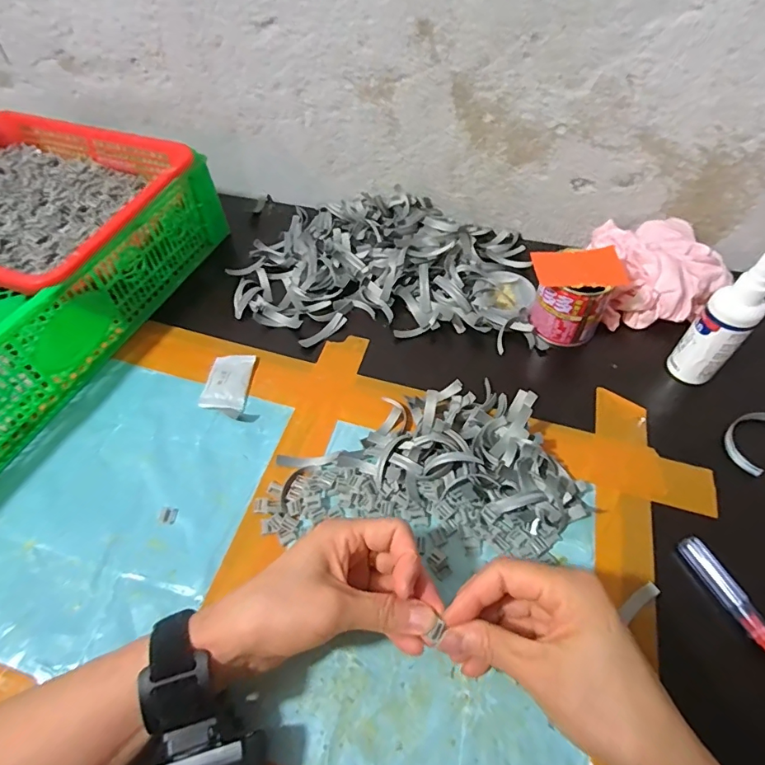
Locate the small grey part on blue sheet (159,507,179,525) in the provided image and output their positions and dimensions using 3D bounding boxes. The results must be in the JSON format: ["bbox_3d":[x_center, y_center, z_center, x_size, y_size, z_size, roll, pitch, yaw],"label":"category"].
[{"bbox_3d":[-0.169,0.105,0.370,0.013,0.004,0.013,0,52,3],"label":"small grey part on blue sheet"}]

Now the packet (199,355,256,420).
[{"bbox_3d":[-0.145,0.002,0.445,0.039,0.009,0.072,0,52,2],"label":"packet"}]

